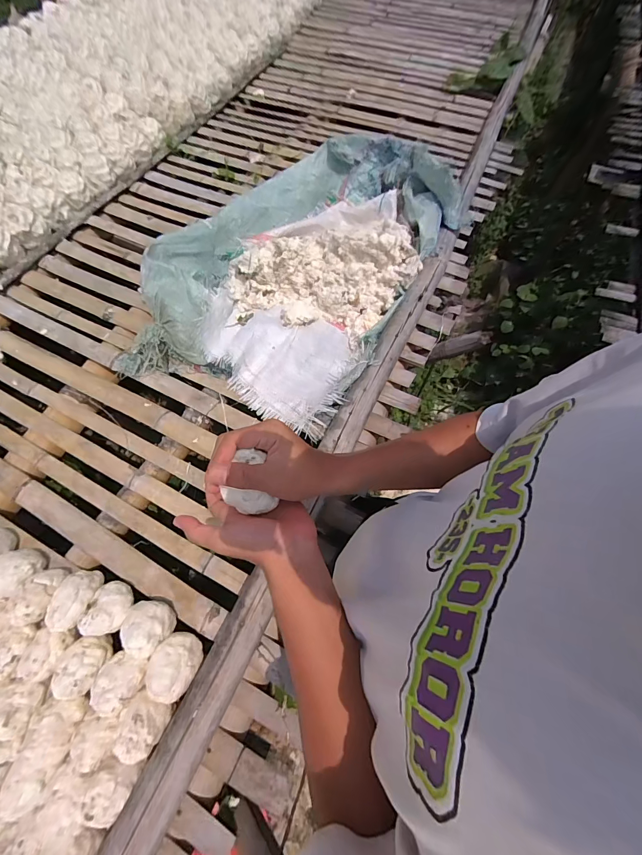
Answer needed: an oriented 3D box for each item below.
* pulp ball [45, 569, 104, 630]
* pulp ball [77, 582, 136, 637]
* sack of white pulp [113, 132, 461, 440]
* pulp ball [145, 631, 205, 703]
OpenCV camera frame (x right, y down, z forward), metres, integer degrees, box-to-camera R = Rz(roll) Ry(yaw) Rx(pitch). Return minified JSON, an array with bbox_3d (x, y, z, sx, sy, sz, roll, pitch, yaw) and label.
[{"bbox_3d":[-0.370,0.261,0.546,0.053,0.065,0.083,4,64,-1],"label":"pulp ball"},{"bbox_3d":[-0.316,0.271,0.540,0.059,0.062,0.071,10,64,2],"label":"pulp ball"},{"bbox_3d":[-0.047,-0.388,0.822,0.521,0.150,0.811,29,66,10],"label":"sack of white pulp"},{"bbox_3d":[-0.203,0.331,0.502,0.064,0.066,0.072,31,67,11],"label":"pulp ball"}]

